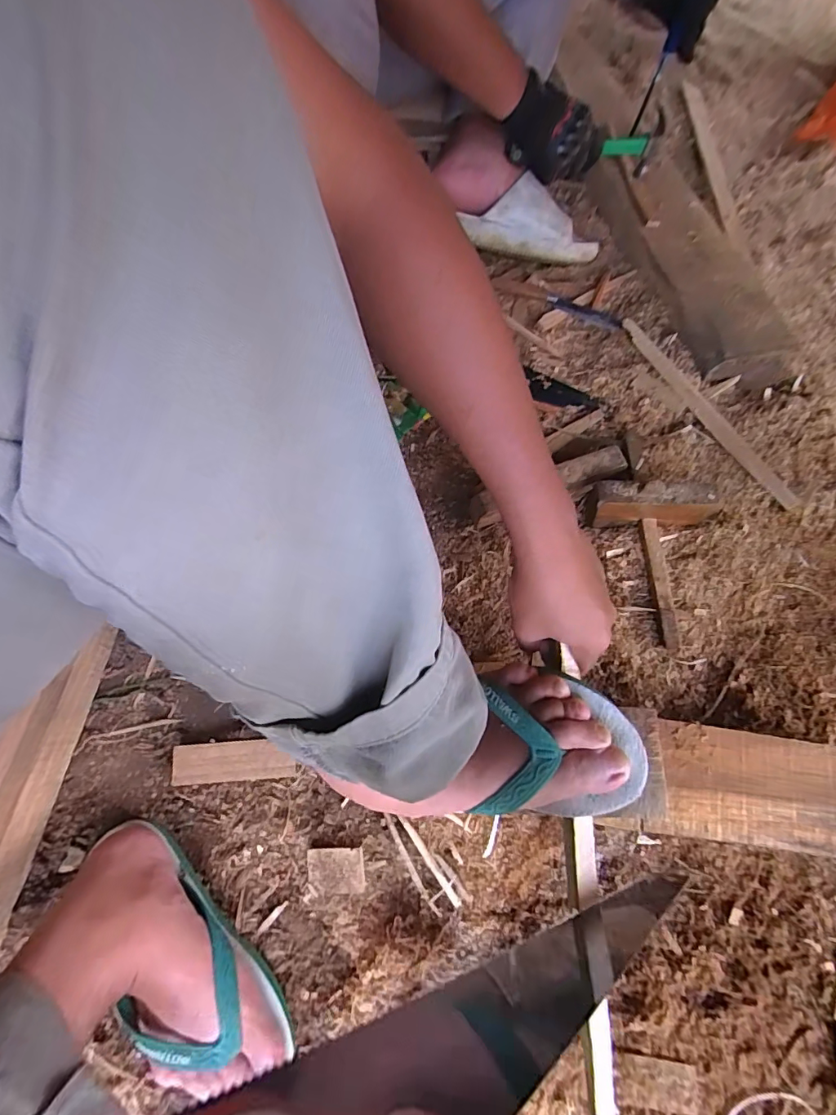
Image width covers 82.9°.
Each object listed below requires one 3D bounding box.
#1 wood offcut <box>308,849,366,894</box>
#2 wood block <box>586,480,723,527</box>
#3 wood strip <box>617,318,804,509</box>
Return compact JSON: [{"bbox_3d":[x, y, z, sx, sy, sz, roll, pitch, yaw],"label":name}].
[{"bbox_3d":[-0.079,0.303,0.457,0.056,0.004,0.040,-8,81,13],"label":"wood offcut"},{"bbox_3d":[0.266,-0.064,0.541,0.137,0.064,0.030,-1,66,1],"label":"wood block"},{"bbox_3d":[0.372,-0.201,0.626,0.026,0.007,0.336,-23,67,-9],"label":"wood strip"}]

